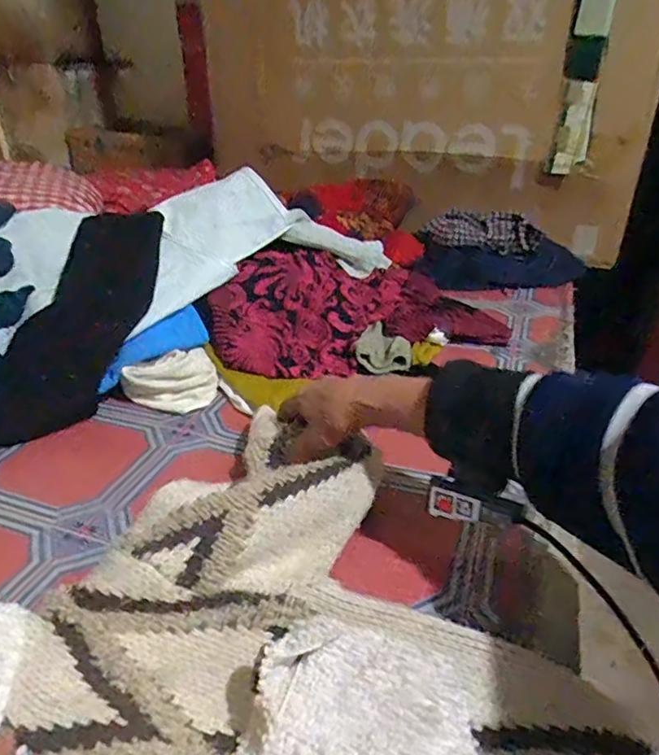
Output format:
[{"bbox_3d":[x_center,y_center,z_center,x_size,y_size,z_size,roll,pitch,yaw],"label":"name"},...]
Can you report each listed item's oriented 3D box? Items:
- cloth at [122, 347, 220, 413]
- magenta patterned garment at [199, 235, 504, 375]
[{"bbox_3d":[-0.185,0.009,0.668,0.102,0.022,0.076,-22,77,-25],"label":"cloth"},{"bbox_3d":[0.043,-0.111,0.788,0.426,0.083,0.218,-12,33,-22],"label":"magenta patterned garment"}]

